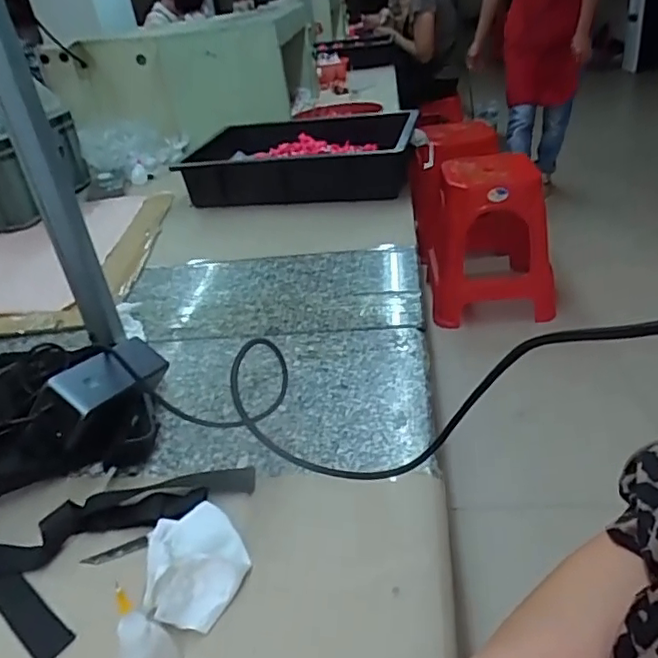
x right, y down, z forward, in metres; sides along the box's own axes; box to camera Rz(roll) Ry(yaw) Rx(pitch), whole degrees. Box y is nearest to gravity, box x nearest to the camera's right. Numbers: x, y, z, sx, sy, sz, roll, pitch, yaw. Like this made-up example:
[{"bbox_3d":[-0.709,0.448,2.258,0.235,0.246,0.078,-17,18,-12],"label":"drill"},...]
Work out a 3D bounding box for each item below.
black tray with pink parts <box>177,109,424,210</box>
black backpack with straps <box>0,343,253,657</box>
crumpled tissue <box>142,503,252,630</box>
[{"bbox_3d":[-0.051,-0.384,1.247,0.462,0.106,0.419,-1,31,11],"label":"black tray with pink parts"},{"bbox_3d":[-0.283,0.108,0.505,0.365,0.076,0.280,15,37,34],"label":"black backpack with straps"},{"bbox_3d":[-0.095,0.161,0.400,0.069,0.036,0.082,-21,33,-21],"label":"crumpled tissue"}]

